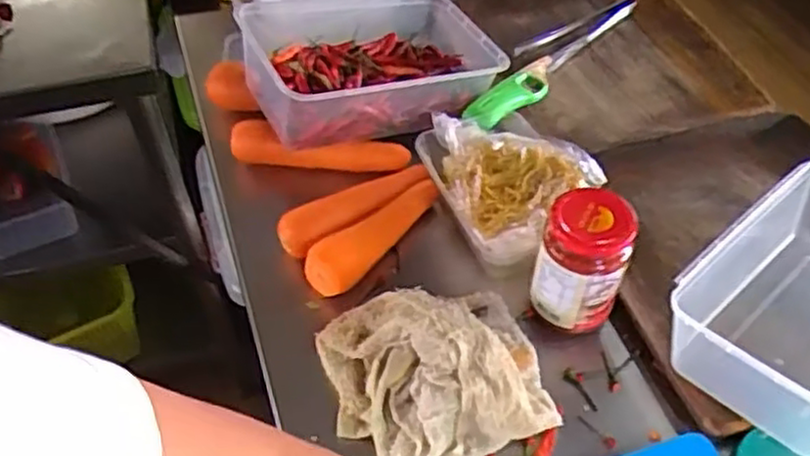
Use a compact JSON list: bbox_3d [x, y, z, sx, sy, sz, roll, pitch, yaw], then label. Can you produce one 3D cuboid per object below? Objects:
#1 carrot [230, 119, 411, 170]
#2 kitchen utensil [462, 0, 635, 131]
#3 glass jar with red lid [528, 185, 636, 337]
[{"bbox_3d":[-0.088,-0.080,0.759,0.182,0.034,0.036,6,49,7],"label":"carrot"},{"bbox_3d":[0.155,-0.198,0.836,0.068,0.034,0.313,29,56,24],"label":"kitchen utensil"},{"bbox_3d":[0.145,0.028,0.608,0.068,0.108,0.068,-1,49,1],"label":"glass jar with red lid"}]

